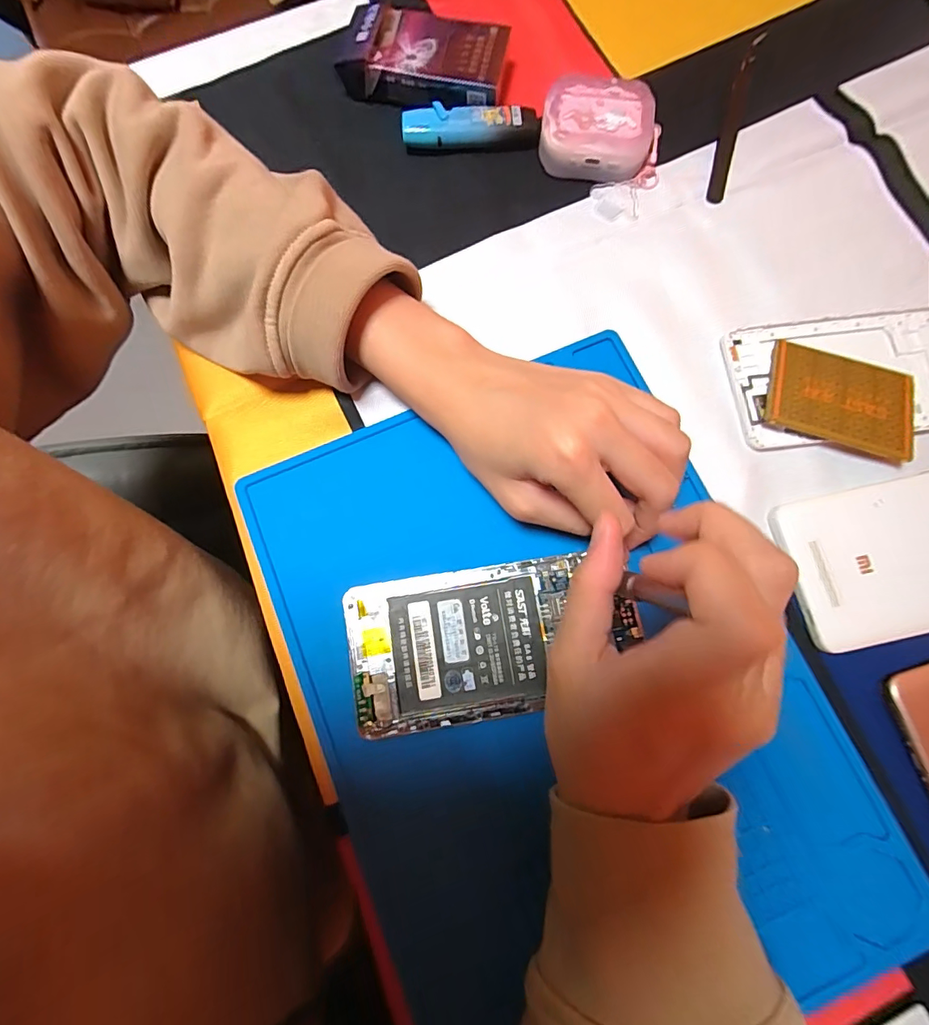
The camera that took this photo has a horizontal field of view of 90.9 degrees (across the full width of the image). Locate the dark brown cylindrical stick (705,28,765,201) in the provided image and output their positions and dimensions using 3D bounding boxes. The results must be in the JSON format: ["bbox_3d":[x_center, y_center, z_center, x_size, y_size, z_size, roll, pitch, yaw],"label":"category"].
[{"bbox_3d":[0.170,-0.249,0.291,0.011,0.009,0.121,16,79,5],"label":"dark brown cylindrical stick"}]

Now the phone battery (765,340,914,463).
[{"bbox_3d":[0.203,-0.062,0.245,0.073,0.008,0.055,18,79,5],"label":"phone battery"}]

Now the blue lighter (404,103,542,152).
[{"bbox_3d":[0.004,-0.242,0.288,0.084,0.015,0.020,-3,78,1],"label":"blue lighter"}]

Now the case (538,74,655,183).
[{"bbox_3d":[0.079,-0.231,0.277,0.064,0.029,0.044,9,78,3],"label":"case"}]

